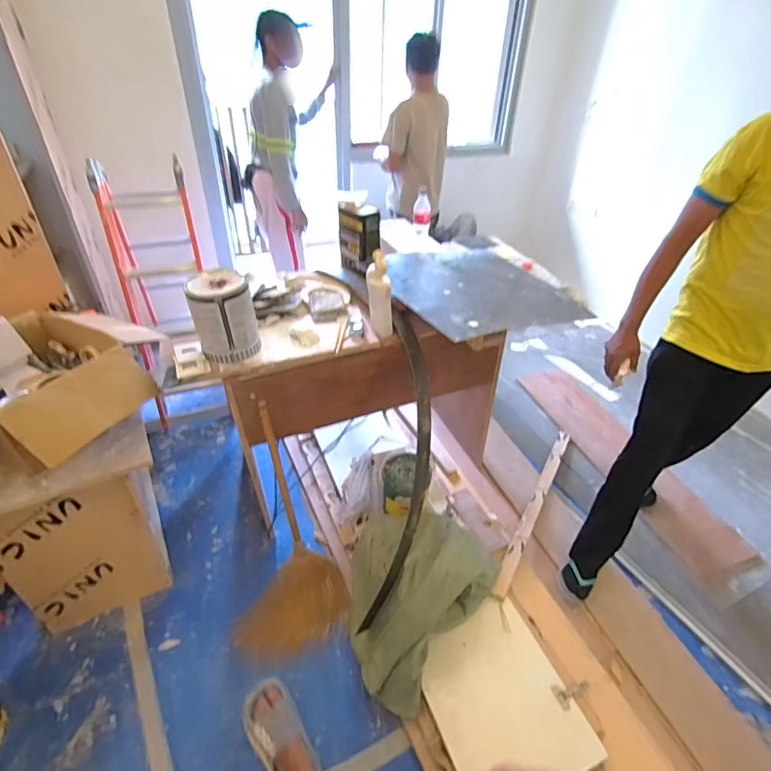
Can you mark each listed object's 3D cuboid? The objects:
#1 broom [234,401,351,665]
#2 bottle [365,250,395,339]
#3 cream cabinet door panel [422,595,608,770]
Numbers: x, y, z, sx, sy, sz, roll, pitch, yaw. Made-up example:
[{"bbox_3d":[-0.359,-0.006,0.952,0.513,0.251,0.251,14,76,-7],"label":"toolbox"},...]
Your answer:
[{"bbox_3d":[-0.340,0.466,1.493,0.364,0.801,0.224,-7,9,-11],"label":"broom"},{"bbox_3d":[-0.015,-0.269,1.327,0.074,0.241,0.065,-3,38,-7],"label":"bottle"},{"bbox_3d":[0.317,0.863,1.263,0.373,0.026,0.429,-14,47,-16],"label":"cream cabinet door panel"}]

